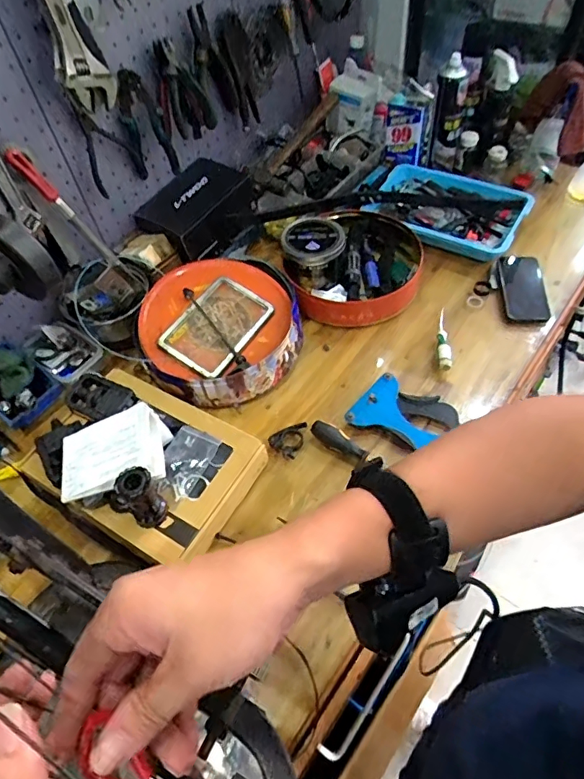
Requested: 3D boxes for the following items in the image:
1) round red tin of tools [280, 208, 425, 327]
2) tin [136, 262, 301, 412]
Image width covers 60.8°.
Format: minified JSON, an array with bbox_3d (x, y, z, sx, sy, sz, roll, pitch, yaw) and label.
[{"bbox_3d":[0.123,-0.266,0.984,0.257,0.093,0.284,7,55,11],"label":"round red tin of tools"},{"bbox_3d":[-0.115,-0.112,0.880,0.299,0.068,0.263,-40,77,-22],"label":"tin"}]

